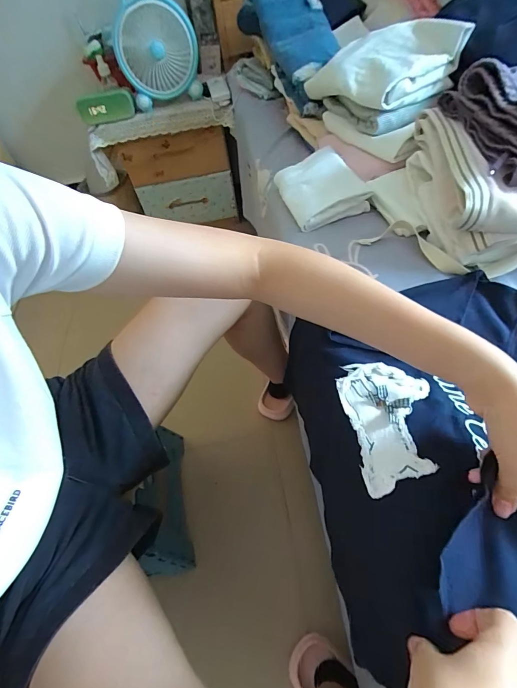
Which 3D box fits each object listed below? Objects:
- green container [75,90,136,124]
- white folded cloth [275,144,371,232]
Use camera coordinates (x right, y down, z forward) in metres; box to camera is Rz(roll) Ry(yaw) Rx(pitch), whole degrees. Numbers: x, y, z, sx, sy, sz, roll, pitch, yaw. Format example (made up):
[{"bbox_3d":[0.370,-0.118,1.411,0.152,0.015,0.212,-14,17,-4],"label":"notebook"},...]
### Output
[{"bbox_3d":[-0.423,-0.651,0.907,0.154,0.055,0.058,-8,53,3],"label":"green container"},{"bbox_3d":[0.100,-0.268,0.558,0.110,0.044,0.153,-18,54,-4],"label":"white folded cloth"}]

